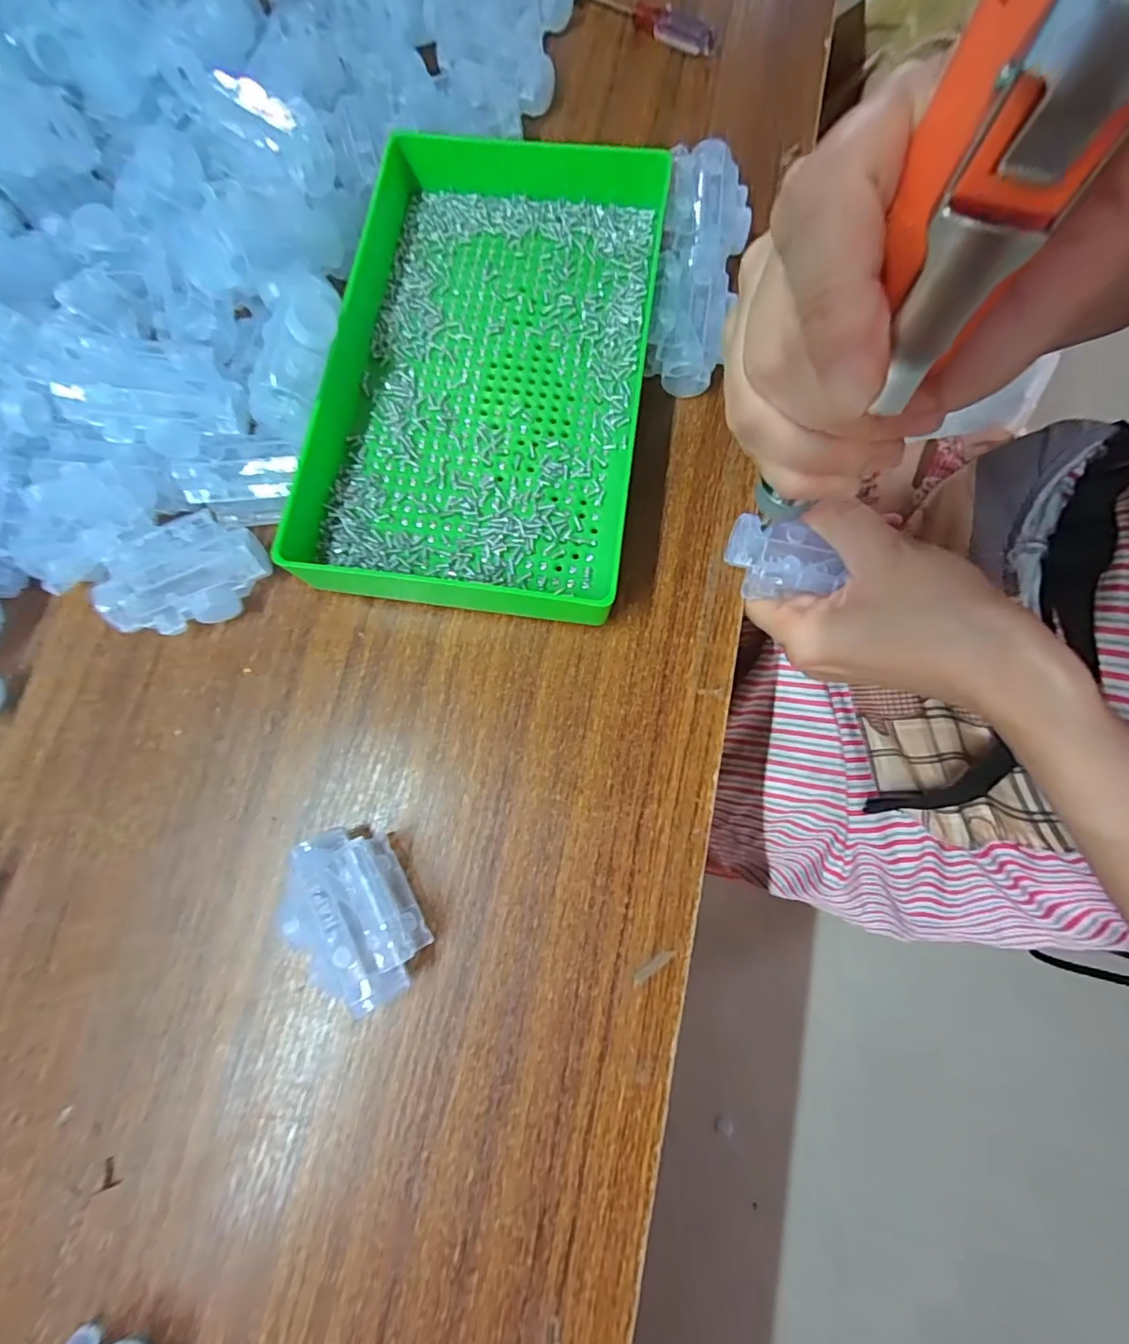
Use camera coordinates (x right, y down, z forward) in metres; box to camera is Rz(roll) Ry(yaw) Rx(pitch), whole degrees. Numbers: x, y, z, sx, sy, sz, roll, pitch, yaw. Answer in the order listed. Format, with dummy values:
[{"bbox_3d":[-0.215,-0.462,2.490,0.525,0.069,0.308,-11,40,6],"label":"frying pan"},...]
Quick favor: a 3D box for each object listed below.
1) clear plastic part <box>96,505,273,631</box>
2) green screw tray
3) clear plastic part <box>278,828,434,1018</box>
[{"bbox_3d":[-0.178,-0.044,0.262,0.070,0.029,0.042,-25,78,-5],"label":"clear plastic part"},{"bbox_3d":[-0.038,-0.150,0.277,0.152,0.032,0.238,8,79,1],"label":"green screw tray"},{"bbox_3d":[-0.088,0.100,0.227,0.045,0.029,0.067,-27,78,-5],"label":"clear plastic part"}]

